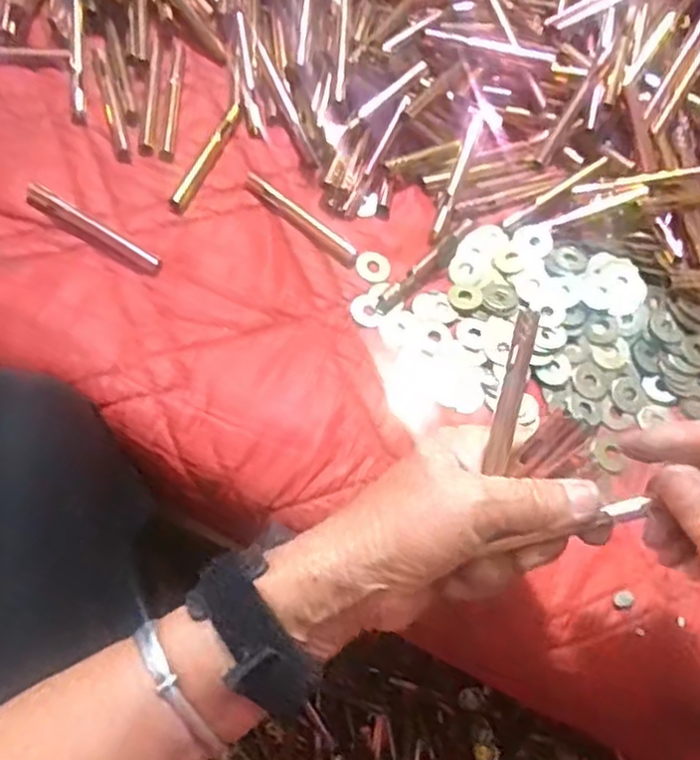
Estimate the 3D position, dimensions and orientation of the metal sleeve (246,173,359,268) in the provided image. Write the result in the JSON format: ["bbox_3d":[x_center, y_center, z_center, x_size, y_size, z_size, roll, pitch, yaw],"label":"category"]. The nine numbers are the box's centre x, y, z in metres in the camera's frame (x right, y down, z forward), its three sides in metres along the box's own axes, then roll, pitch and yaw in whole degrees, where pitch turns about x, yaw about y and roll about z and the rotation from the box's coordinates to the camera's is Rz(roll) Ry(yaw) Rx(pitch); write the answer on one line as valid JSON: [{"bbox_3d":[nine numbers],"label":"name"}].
[{"bbox_3d":[-0.031,-0.101,0.446,0.088,0.008,0.014,37,67,10],"label":"metal sleeve"}]

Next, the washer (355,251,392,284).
[{"bbox_3d":[0.015,-0.071,0.451,0.022,0.004,0.021,3,75,-11],"label":"washer"}]

